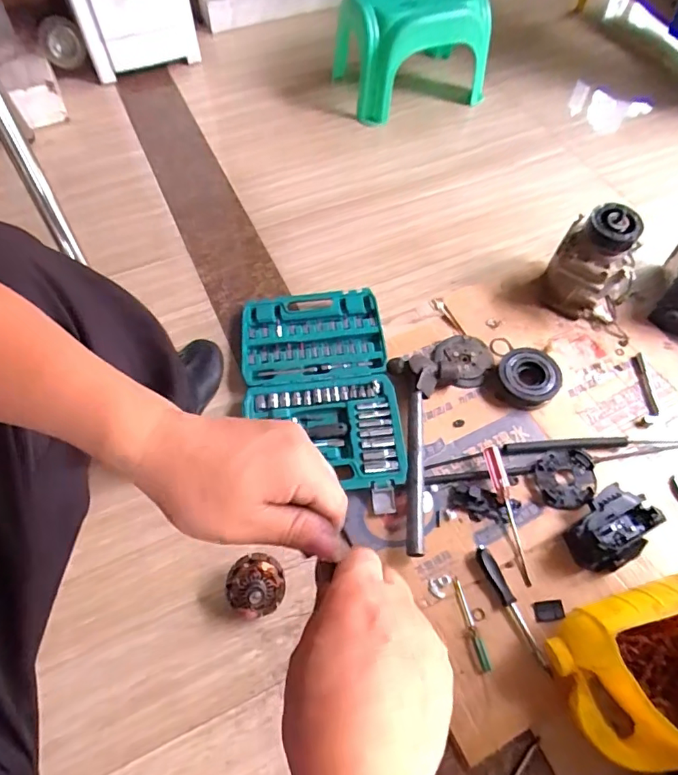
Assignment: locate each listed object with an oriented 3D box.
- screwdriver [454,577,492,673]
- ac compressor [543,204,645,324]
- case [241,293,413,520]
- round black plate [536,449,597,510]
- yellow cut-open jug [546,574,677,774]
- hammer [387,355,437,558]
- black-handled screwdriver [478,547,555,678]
[{"bbox_3d":[0.178,0.320,0.672,0.014,0.011,0.115,-13,58,-10],"label":"screwdriver"},{"bbox_3d":[0.474,-0.221,0.918,0.153,0.185,0.111,28,63,15],"label":"ac compressor"},{"bbox_3d":[-0.035,0.003,0.850,0.249,0.032,0.420,-5,57,-5],"label":"case"},{"bbox_3d":[0.354,0.142,0.770,0.087,0.020,0.091,1,56,-1],"label":"round black plate"},{"bbox_3d":[0.383,0.342,0.596,0.227,0.115,0.180,-14,61,-8],"label":"yellow cut-open jug"},{"bbox_3d":[0.111,0.092,0.782,0.082,0.049,0.336,6,56,2],"label":"hammer"},{"bbox_3d":[0.238,0.296,0.674,0.021,0.020,0.168,-22,60,-16],"label":"black-handled screwdriver"}]

